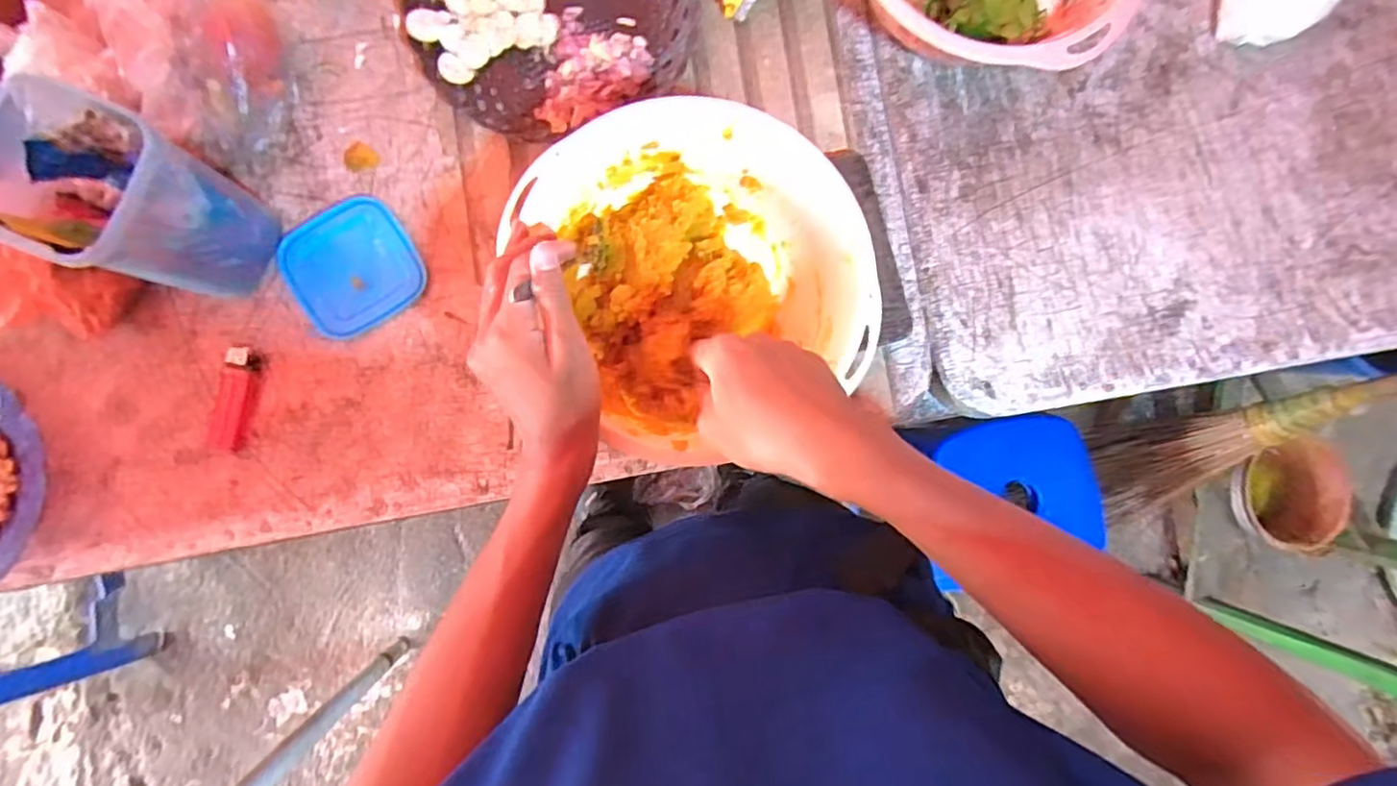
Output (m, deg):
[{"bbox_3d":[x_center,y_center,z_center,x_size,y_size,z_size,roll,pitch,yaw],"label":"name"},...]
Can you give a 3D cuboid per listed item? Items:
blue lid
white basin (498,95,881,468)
[{"bbox_3d":[-0.286,-0.105,0.517,0.098,0.008,0.100,-35,90,-4],"label":"blue lid"},{"bbox_3d":[0.004,-0.087,0.476,0.212,0.101,0.238,-28,90,-4],"label":"white basin"}]

